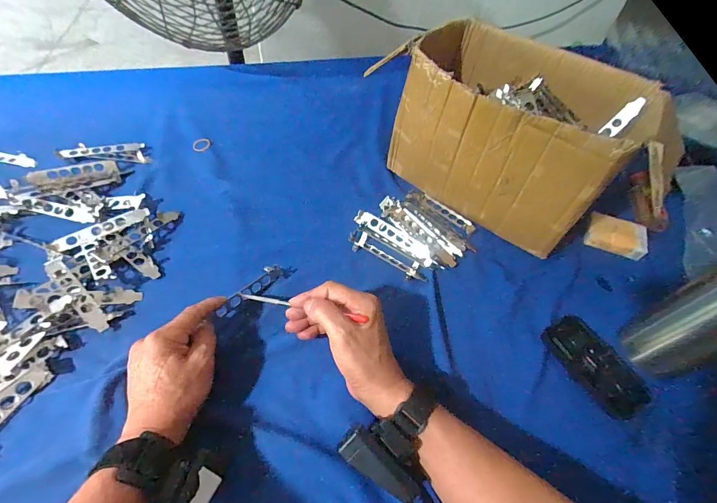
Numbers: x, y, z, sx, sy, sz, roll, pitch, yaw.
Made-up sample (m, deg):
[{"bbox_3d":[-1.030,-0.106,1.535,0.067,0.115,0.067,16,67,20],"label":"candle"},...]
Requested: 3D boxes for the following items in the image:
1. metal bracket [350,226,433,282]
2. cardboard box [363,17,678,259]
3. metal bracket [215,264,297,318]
[{"bbox_3d":[0.044,0.002,0.478,0.118,0.009,0.042,29,55,18],"label":"metal bracket"},{"bbox_3d":[0.218,-0.165,0.506,0.316,0.190,0.209,32,55,20],"label":"cardboard box"},{"bbox_3d":[-0.125,0.043,0.429,0.021,0.015,0.108,36,52,22],"label":"metal bracket"}]

